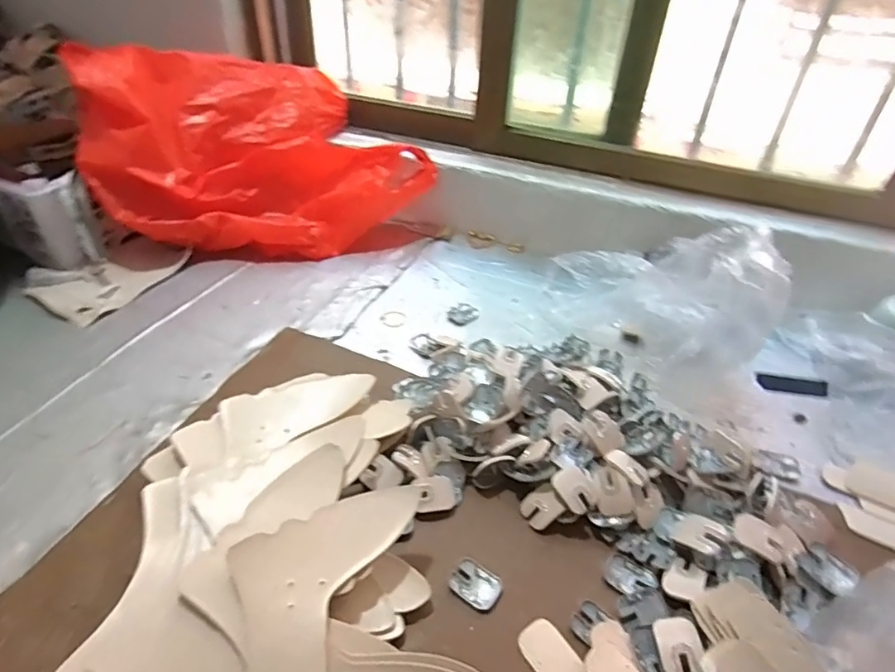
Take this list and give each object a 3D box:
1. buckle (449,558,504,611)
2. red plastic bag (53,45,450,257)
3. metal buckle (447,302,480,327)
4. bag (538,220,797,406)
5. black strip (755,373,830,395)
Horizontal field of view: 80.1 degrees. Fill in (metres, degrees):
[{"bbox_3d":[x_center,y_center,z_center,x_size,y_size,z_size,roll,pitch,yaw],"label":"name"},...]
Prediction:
[{"bbox_3d":[0.023,0.199,0.429,0.039,0.006,0.030,24,43,24],"label":"buckle"},{"bbox_3d":[-0.276,-0.282,0.809,0.465,0.232,0.248,-11,41,-17],"label":"red plastic bag"},{"bbox_3d":[0.020,-0.030,0.715,0.039,0.010,0.035,-21,45,-28],"label":"metal buckle"},{"bbox_3d":[0.244,-0.063,0.651,0.153,0.172,0.278,-21,45,-28],"label":"bag"},{"bbox_3d":[0.401,0.057,0.621,0.075,0.005,0.018,5,71,57],"label":"black strip"}]

